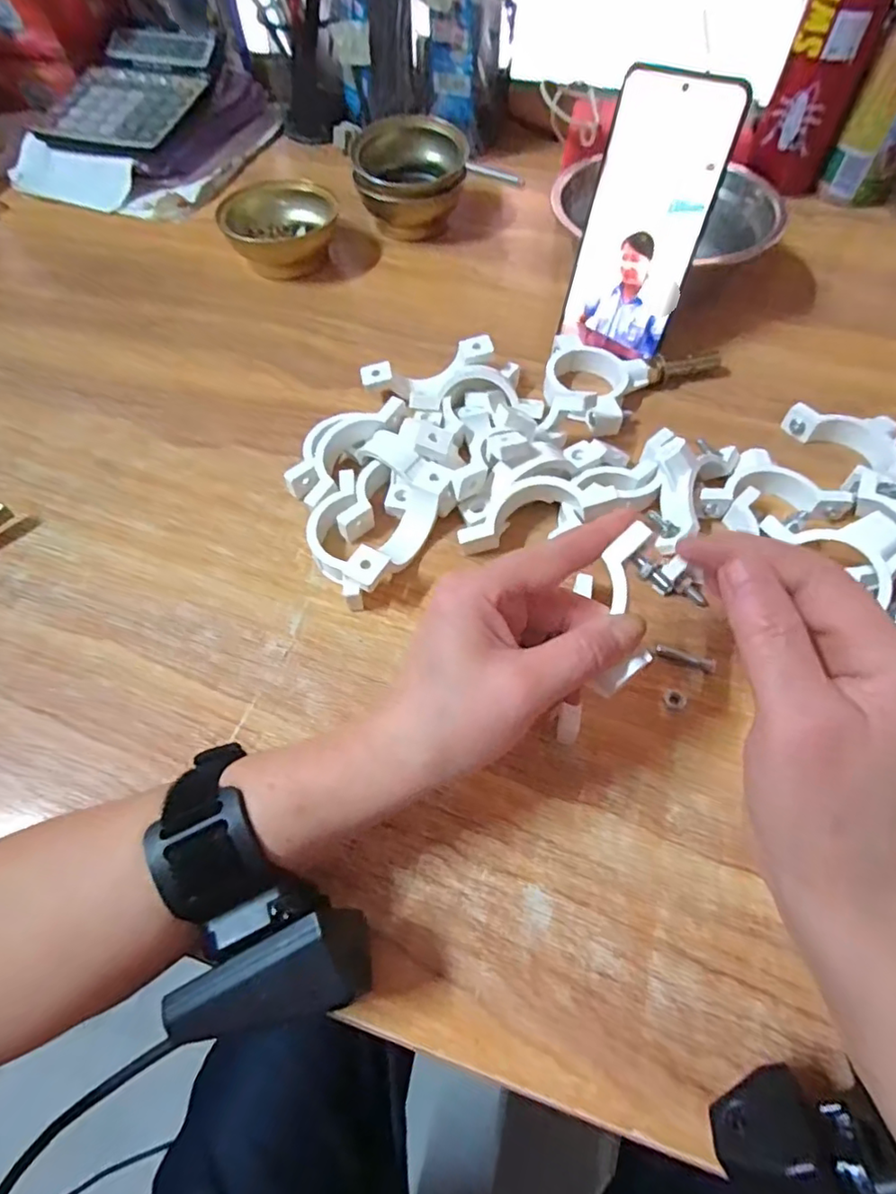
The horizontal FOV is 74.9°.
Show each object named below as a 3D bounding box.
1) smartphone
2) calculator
[{"bbox_3d":[0.127,-0.242,0.381,0.075,0.151,0.006,22,37,14],"label":"smartphone"},{"bbox_3d":[-0.311,-0.499,0.574,0.128,0.035,0.153,13,60,9],"label":"calculator"}]

